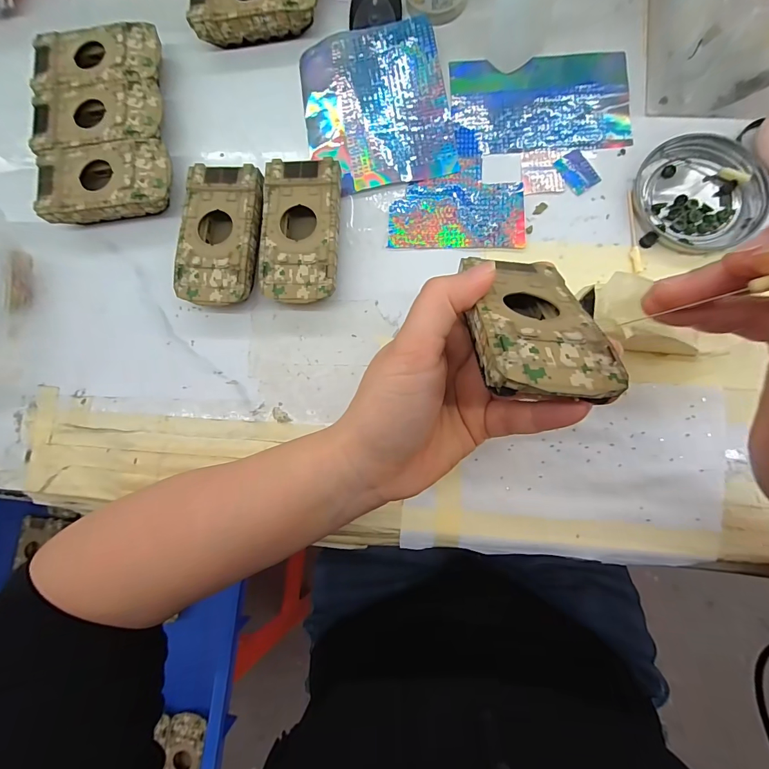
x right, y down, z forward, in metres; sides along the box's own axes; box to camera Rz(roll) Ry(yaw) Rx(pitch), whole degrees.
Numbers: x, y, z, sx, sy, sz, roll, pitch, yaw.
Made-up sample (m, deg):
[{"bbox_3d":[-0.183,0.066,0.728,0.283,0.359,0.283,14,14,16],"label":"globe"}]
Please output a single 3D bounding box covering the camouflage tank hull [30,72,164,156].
[{"bbox_3d":[-0.212,-0.200,0.292,0.094,0.023,0.058,-9,82,4],"label":"camouflage tank hull"}]

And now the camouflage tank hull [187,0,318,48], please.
[{"bbox_3d":[-0.097,-0.289,0.291,0.094,0.021,0.045,-2,82,5],"label":"camouflage tank hull"}]

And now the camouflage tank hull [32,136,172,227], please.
[{"bbox_3d":[-0.201,-0.147,0.283,0.094,0.024,0.053,-6,82,5],"label":"camouflage tank hull"}]

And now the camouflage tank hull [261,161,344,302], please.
[{"bbox_3d":[-0.055,-0.102,0.264,0.051,0.024,0.096,1,83,6],"label":"camouflage tank hull"}]

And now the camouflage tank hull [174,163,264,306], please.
[{"bbox_3d":[-0.111,-0.101,0.270,0.052,0.026,0.095,4,83,6],"label":"camouflage tank hull"}]

